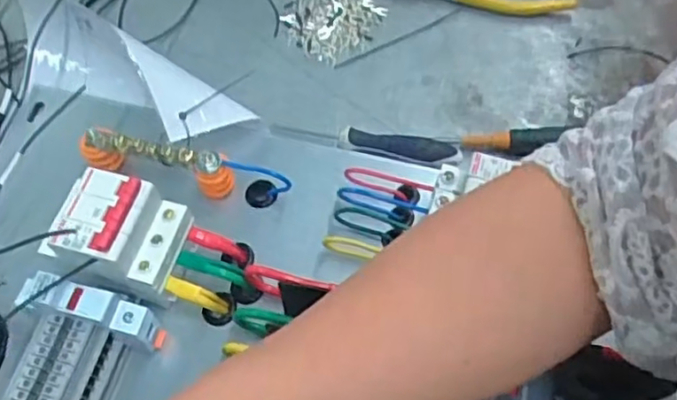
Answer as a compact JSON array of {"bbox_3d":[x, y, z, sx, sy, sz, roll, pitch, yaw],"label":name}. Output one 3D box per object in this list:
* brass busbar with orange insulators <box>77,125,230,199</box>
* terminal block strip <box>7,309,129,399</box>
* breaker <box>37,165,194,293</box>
[{"bbox_3d":[-0.124,-0.027,0.453,0.106,0.030,0.022,11,63,7],"label":"brass busbar with orange insulators"},{"bbox_3d":[-0.154,0.102,0.372,0.035,0.042,0.062,13,63,8],"label":"terminal block strip"},{"bbox_3d":[-0.131,0.021,0.399,0.064,0.058,0.056,14,63,9],"label":"breaker"}]

